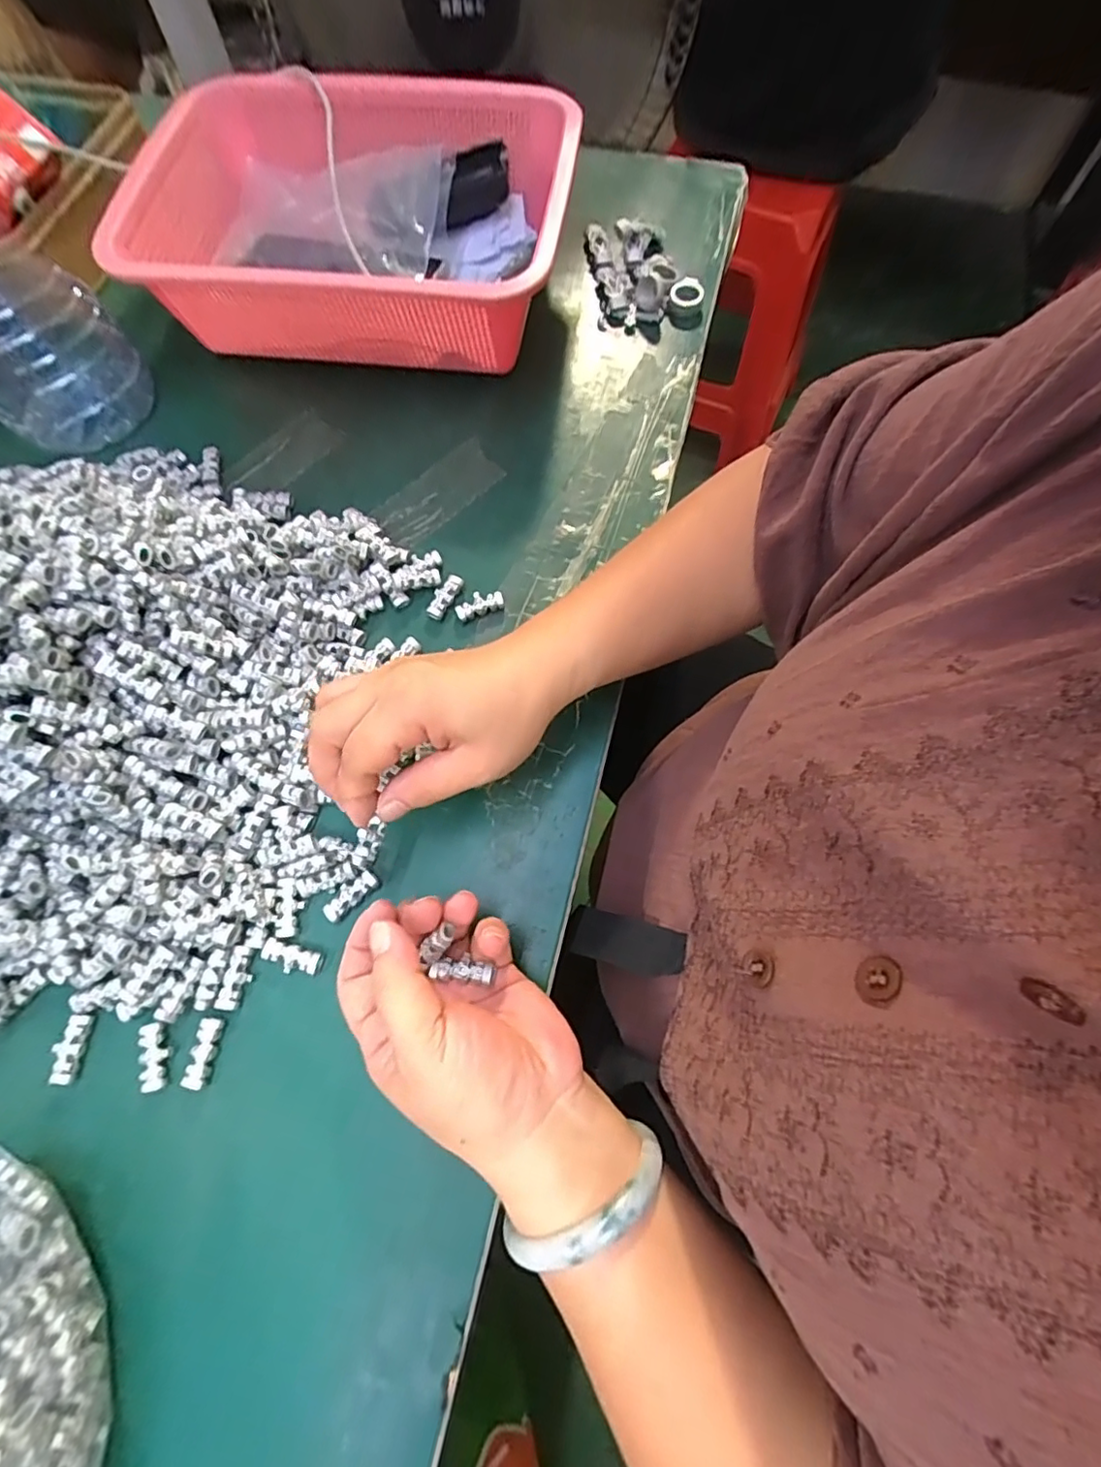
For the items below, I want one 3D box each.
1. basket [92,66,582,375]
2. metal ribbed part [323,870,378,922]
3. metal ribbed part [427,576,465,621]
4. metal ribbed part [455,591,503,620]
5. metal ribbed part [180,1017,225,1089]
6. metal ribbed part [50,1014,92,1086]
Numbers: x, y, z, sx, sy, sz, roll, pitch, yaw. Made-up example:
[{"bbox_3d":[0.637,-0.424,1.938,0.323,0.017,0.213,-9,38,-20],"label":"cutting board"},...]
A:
[{"bbox_3d":[-0.130,-0.361,0.422,0.286,0.094,0.214,8,70,4],"label":"basket"},{"bbox_3d":[-0.105,0.085,0.304,0.031,0.005,0.011,-41,74,-13],"label":"metal ribbed part"},{"bbox_3d":[-0.067,-0.087,0.363,0.012,0.006,0.030,29,73,11],"label":"metal ribbed part"},{"bbox_3d":[-0.044,-0.081,0.362,0.030,0.008,0.015,-15,70,-5],"label":"metal ribbed part"},{"bbox_3d":[-0.168,0.154,0.281,0.012,0.006,0.030,7,70,4],"label":"metal ribbed part"},{"bbox_3d":[-0.235,0.154,0.283,0.012,0.009,0.030,-1,70,1],"label":"metal ribbed part"}]

